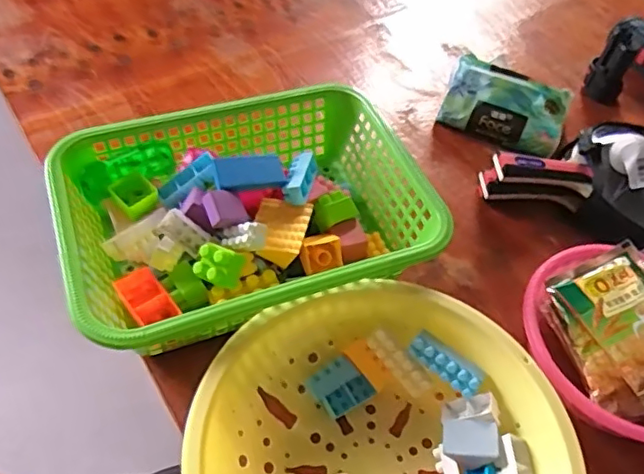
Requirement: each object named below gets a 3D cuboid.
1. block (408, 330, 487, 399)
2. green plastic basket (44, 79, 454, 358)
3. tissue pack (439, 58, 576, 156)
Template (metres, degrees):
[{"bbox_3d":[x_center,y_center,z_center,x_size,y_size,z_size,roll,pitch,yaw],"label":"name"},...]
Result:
[{"bbox_3d":[0.095,0.097,0.446,0.058,0.012,0.023,31,96,15],"label":"block"},{"bbox_3d":[-0.062,-0.015,0.511,0.292,0.082,0.217,-16,54,-17],"label":"green plastic basket"},{"bbox_3d":[0.205,-0.147,0.658,0.134,0.062,0.080,22,53,12],"label":"tissue pack"}]

